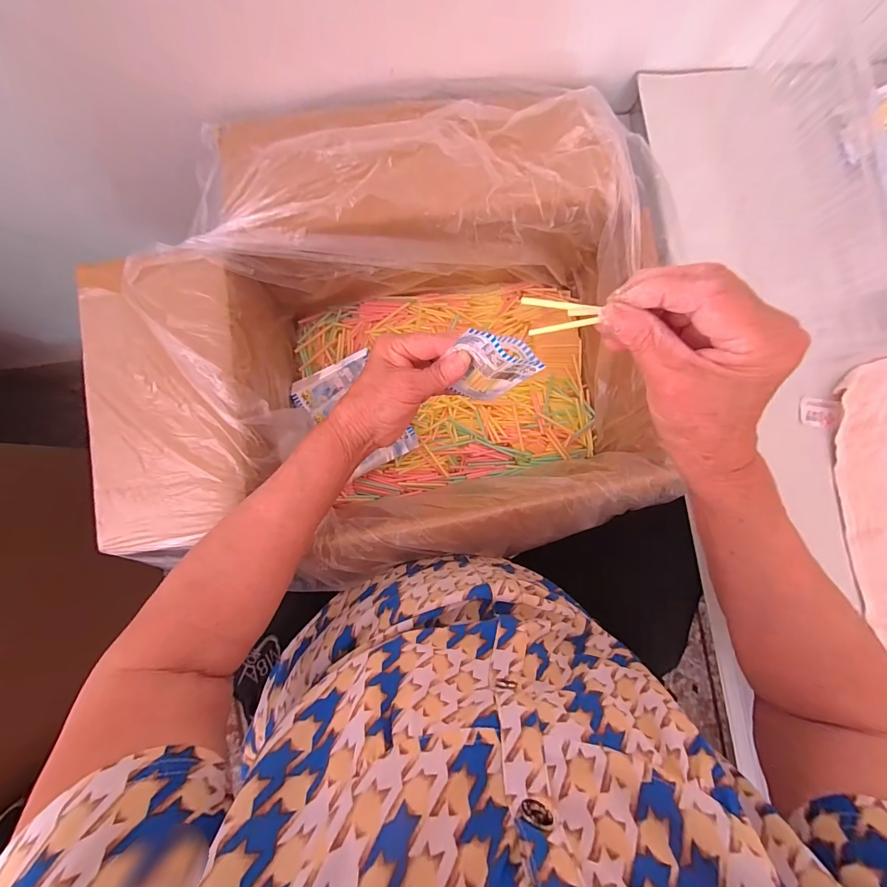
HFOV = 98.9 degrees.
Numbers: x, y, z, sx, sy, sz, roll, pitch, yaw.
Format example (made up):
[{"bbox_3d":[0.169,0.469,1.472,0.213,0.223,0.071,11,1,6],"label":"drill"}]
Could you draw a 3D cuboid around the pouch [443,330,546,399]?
[{"bbox_3d":[0.037,-0.058,0.303,0.058,0.083,0.031,9,86,-6],"label":"pouch"}]

